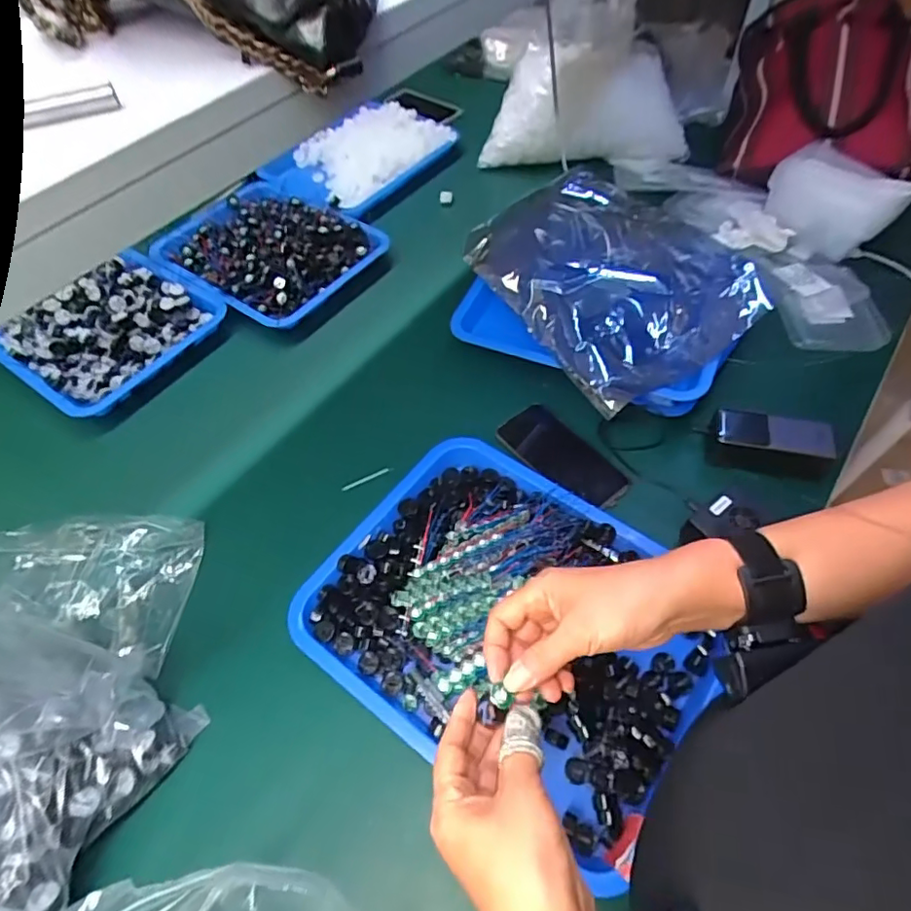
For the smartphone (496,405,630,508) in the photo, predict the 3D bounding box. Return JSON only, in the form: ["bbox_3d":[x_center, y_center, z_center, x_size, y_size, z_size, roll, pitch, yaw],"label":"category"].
[{"bbox_3d":[0.131,0.002,0.689,0.155,0.013,0.072,42,76,16],"label":"smartphone"}]

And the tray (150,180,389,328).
[{"bbox_3d":[-0.280,-0.318,0.849,0.297,0.049,0.219,27,61,19],"label":"tray"}]

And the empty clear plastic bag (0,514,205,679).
[{"bbox_3d":[-0.379,0.114,0.587,0.204,0.087,0.158,11,57,10],"label":"empty clear plastic bag"}]

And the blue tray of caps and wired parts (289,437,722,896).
[{"bbox_3d":[0.054,0.140,0.548,0.374,0.070,0.299,28,61,20],"label":"blue tray of caps and wired parts"}]

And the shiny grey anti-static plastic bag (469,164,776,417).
[{"bbox_3d":[0.208,-0.233,0.713,0.283,0.090,0.317,-26,58,-15],"label":"shiny grey anti-static plastic bag"}]

